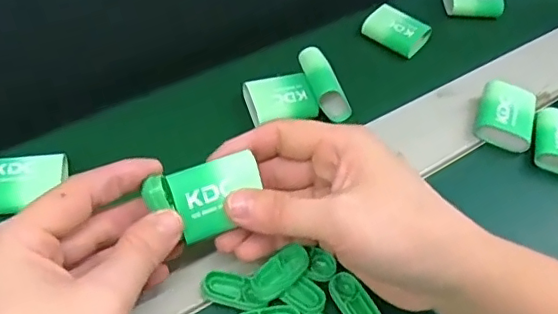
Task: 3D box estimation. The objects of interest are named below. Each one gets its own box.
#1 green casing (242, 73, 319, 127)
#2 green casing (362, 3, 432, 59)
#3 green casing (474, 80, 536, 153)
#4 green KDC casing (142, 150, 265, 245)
[{"bbox_3d":[0.000,-0.038,0.368,0.044,0.011,0.031,-11,54,-19],"label":"green casing"},{"bbox_3d":[0.088,-0.096,0.433,0.044,0.016,0.036,31,52,15],"label":"green casing"},{"bbox_3d":[0.149,-0.027,0.375,0.035,0.020,0.044,21,50,7],"label":"green casing"},{"bbox_3d":[-0.033,0.019,0.265,0.049,0.033,0.014,-17,15,-18],"label":"green KDC casing"}]

